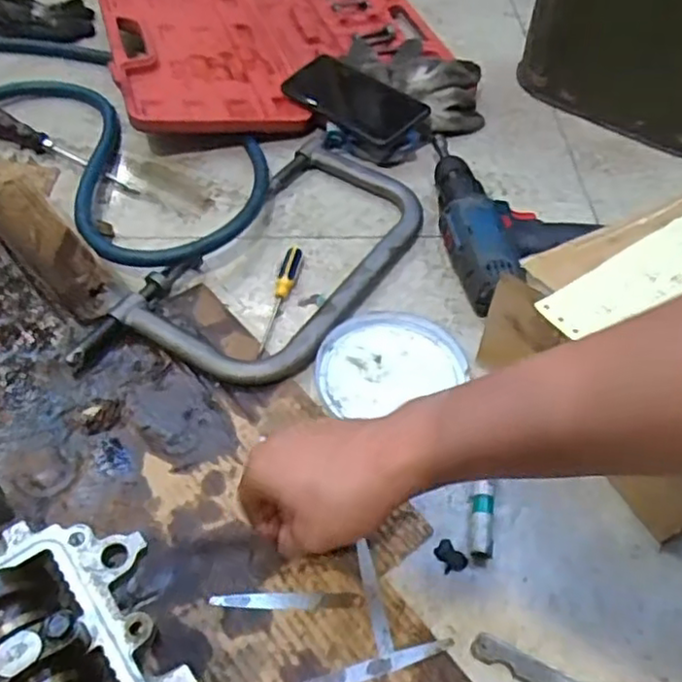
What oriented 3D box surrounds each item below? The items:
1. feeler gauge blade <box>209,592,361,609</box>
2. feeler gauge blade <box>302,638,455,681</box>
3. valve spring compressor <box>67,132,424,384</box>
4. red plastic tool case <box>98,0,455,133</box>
[{"bbox_3d":[-0.035,0.166,0.432,0.095,0.004,0.011,1,52,-1],"label":"feeler gauge blade"},{"bbox_3d":[0.023,0.200,0.411,0.097,0.008,0.010,-13,52,-9],"label":"feeler gauge blade"},{"bbox_3d":[-0.056,-0.068,0.604,0.166,0.023,0.352,29,57,19],"label":"valve spring compressor"},{"bbox_3d":[-0.083,-0.374,0.820,0.400,0.058,0.344,-17,55,-15],"label":"red plastic tool case"}]

